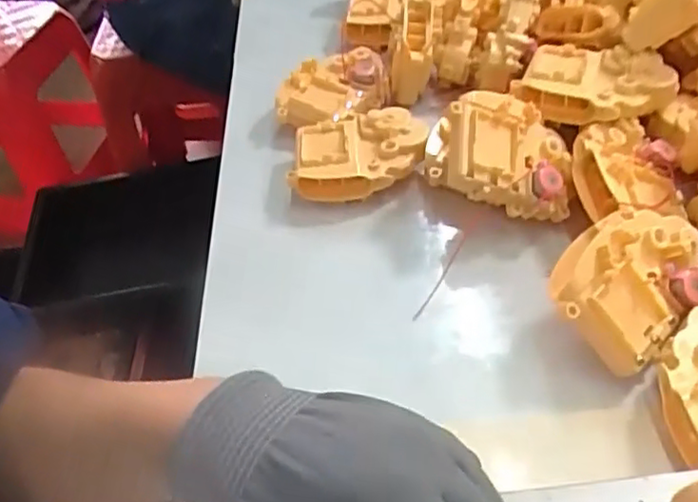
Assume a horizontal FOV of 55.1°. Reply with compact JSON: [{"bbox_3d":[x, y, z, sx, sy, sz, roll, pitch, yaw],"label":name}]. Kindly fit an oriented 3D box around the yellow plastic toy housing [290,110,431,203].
[{"bbox_3d":[0.006,-0.073,0.488,0.093,0.033,0.071,3,47,10],"label":"yellow plastic toy housing"}]

